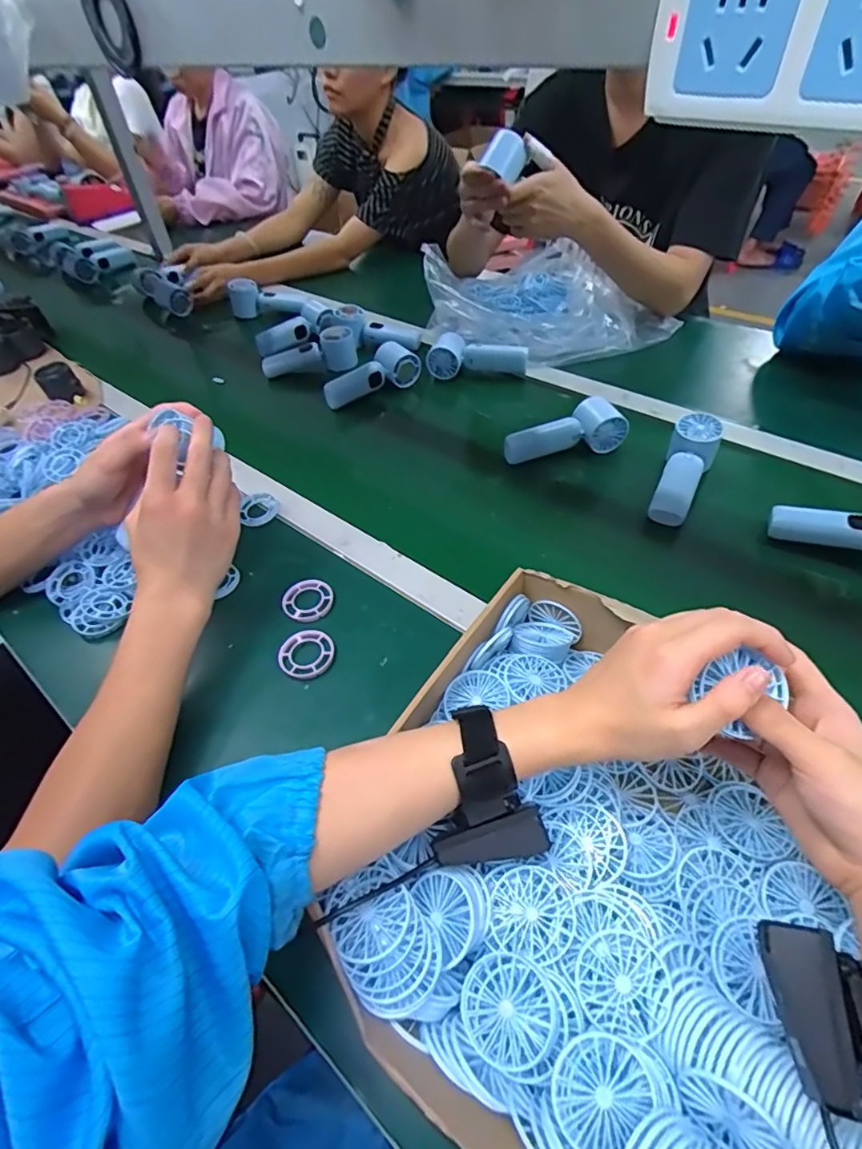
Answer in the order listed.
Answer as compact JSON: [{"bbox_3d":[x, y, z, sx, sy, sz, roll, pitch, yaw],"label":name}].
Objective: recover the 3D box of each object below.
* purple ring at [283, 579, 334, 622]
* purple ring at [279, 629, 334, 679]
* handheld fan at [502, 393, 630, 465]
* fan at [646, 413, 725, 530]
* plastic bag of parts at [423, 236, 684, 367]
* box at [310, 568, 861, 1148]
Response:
[{"bbox_3d":[-0.127,0.027,0.559,0.051,0.006,0.049,-3,49,4],"label":"purple ring"},{"bbox_3d":[-0.119,0.075,0.517,0.049,0.010,0.049,-3,49,4],"label":"purple ring"},{"bbox_3d":[0.169,-0.180,0.695,0.154,0.050,0.047,-17,49,-8],"label":"handheld fan"},{"bbox_3d":[0.295,-0.120,0.635,0.051,0.058,0.153,22,55,23],"label":"fan"},{"bbox_3d":[0.194,-0.478,0.938,0.370,0.095,0.338,-21,50,-11],"label":"plastic bag of parts"},{"bbox_3d":[0.120,0.186,0.345,0.324,0.065,0.299,27,57,26],"label":"box"}]

